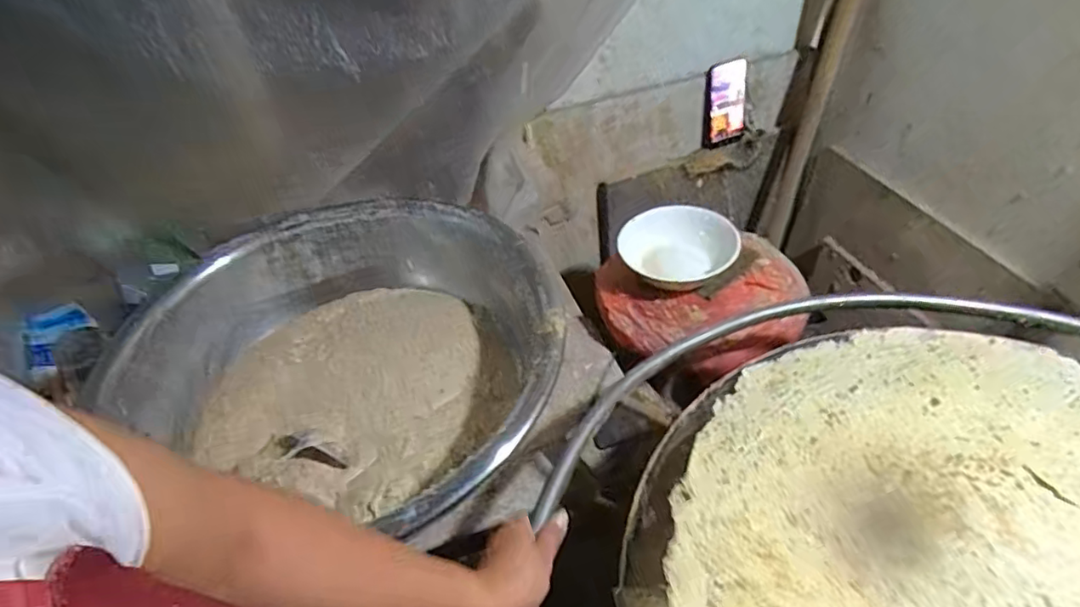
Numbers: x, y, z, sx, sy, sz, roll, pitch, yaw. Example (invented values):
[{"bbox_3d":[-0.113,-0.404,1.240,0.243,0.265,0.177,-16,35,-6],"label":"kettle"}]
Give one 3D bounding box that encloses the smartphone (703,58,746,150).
[{"bbox_3d":[0.358,-0.383,1.142,0.090,0.156,0.015,-18,32,-14],"label":"smartphone"}]

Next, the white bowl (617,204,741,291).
[{"bbox_3d":[0.219,-0.091,0.951,0.164,0.080,0.160,-3,42,2],"label":"white bowl"}]

